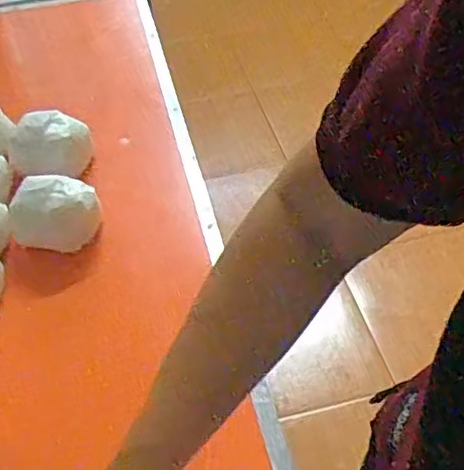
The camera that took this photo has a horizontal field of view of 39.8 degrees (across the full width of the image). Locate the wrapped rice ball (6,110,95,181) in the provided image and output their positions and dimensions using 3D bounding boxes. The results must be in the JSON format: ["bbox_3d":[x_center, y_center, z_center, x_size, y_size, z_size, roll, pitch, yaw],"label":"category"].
[{"bbox_3d":[-0.206,-0.104,0.724,0.088,0.056,0.059,-11,47,-7],"label":"wrapped rice ball"}]

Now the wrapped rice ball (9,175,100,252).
[{"bbox_3d":[-0.182,-0.020,0.656,0.090,0.067,0.052,-18,48,-13],"label":"wrapped rice ball"}]

